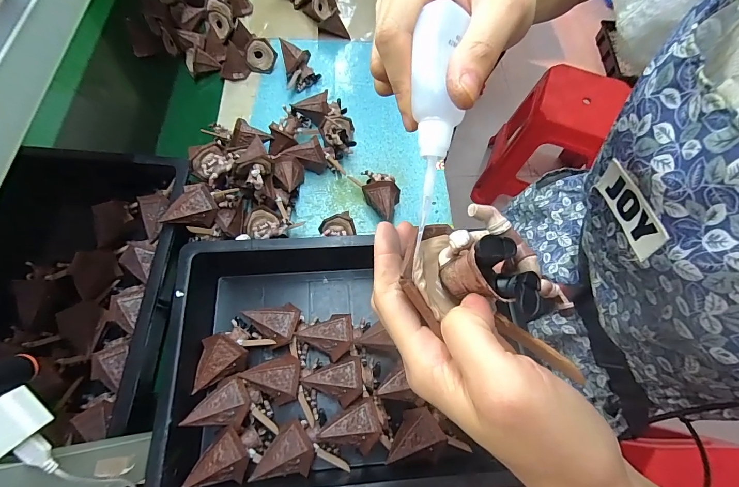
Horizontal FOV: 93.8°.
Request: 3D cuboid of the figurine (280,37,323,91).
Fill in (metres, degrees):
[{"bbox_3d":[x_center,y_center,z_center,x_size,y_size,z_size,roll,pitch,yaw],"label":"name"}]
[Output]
[{"bbox_3d":[-0.142,-0.368,0.724,0.073,0.055,0.099,-8,66,-7],"label":"figurine"}]

